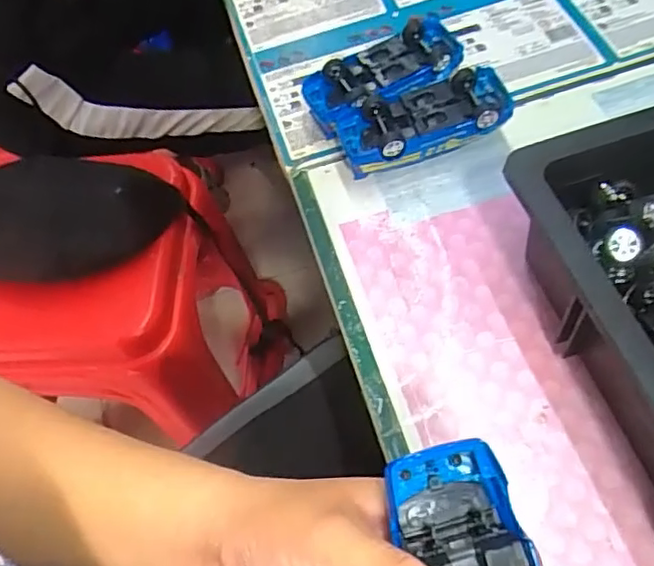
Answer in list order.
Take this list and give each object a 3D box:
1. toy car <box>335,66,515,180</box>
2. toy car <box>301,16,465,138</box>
[{"bbox_3d":[0.079,-0.126,0.491,0.138,0.040,0.063,-19,60,-6],"label":"toy car"},{"bbox_3d":[0.050,-0.173,0.522,0.140,0.040,0.075,-29,62,-12],"label":"toy car"}]

